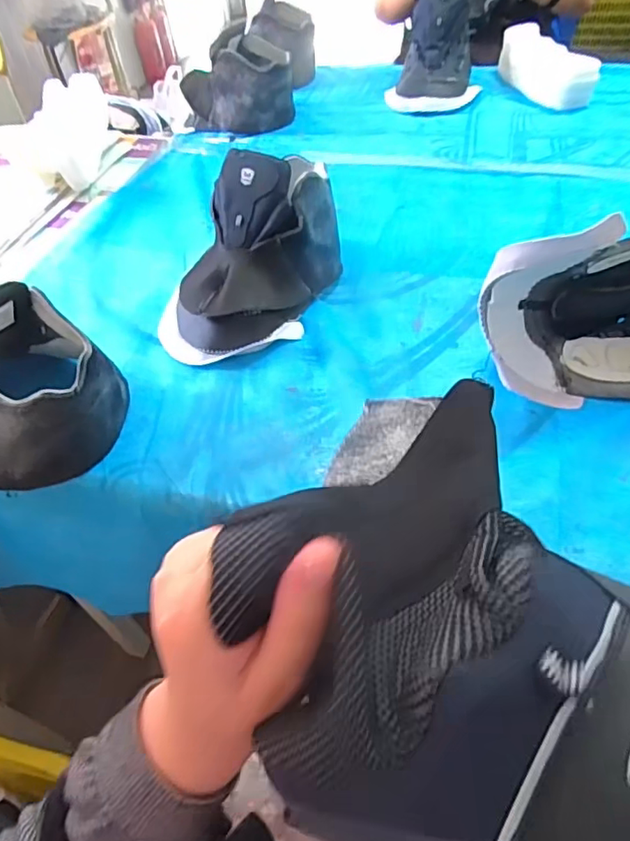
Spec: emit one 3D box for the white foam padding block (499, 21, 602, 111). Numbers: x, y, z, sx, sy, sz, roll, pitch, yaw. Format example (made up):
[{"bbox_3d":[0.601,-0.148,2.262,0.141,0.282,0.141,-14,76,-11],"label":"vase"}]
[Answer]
[{"bbox_3d":[0.452,-0.707,1.117,0.076,0.089,0.285,-12,49,-5],"label":"white foam padding block"}]

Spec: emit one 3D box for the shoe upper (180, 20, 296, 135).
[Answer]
[{"bbox_3d":[-0.159,-0.675,1.113,0.210,0.149,0.127,24,56,24],"label":"shoe upper"}]

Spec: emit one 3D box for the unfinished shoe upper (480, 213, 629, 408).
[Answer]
[{"bbox_3d":[0.312,-0.119,0.550,0.273,0.165,0.121,6,50,10],"label":"unfinished shoe upper"}]

